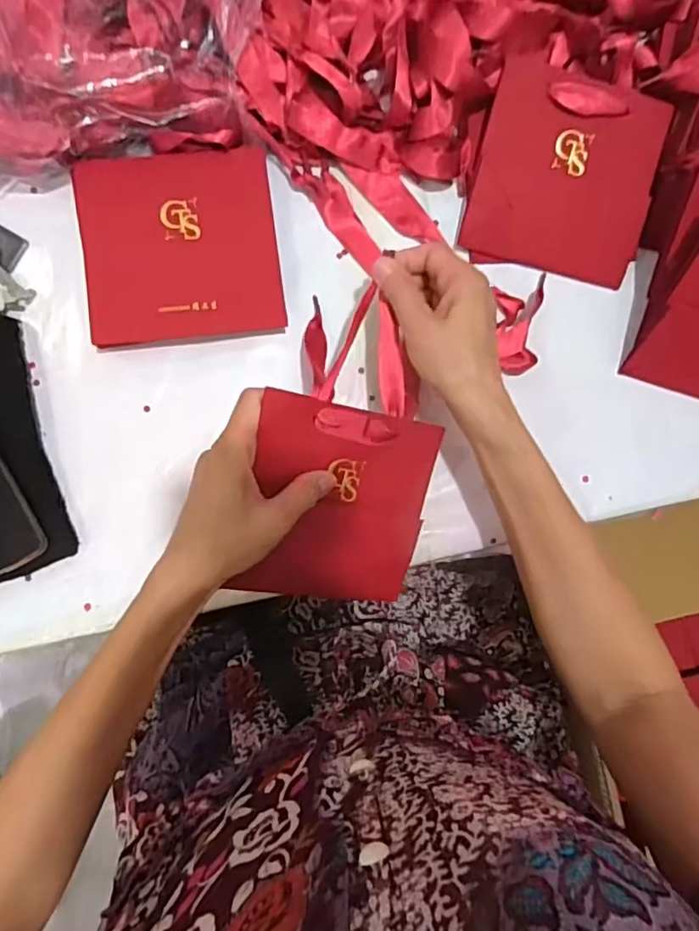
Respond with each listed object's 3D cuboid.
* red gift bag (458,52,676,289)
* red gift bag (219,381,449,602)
[{"bbox_3d":[0.171,-0.229,0.460,0.141,0.008,0.146,10,103,-5],"label":"red gift bag"},{"bbox_3d":[-0.006,0.027,0.404,0.132,0.011,0.134,10,97,-27],"label":"red gift bag"}]

